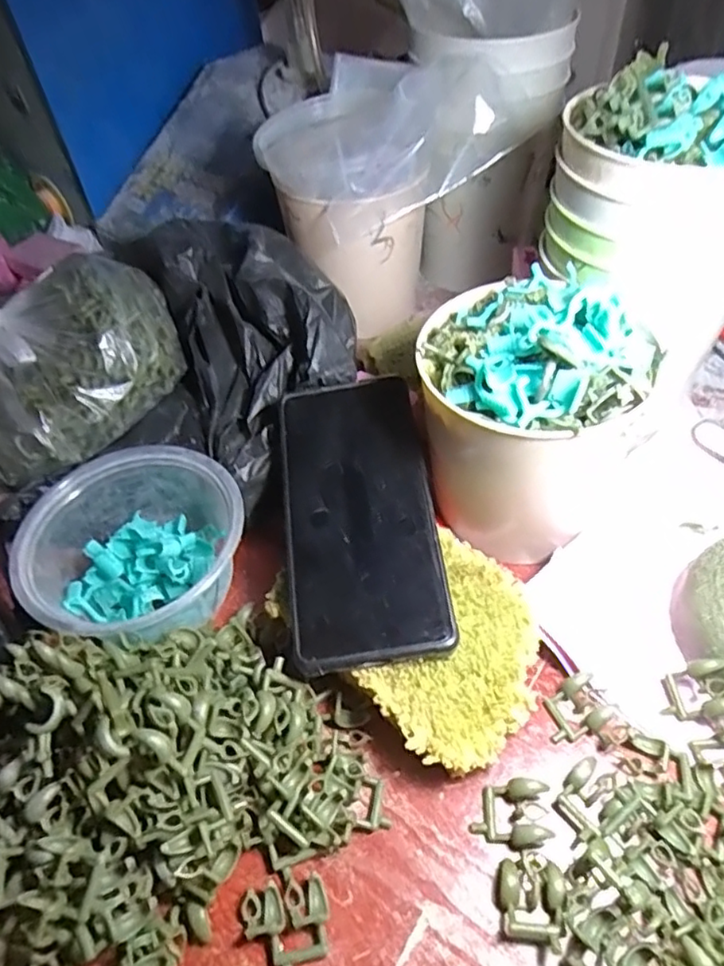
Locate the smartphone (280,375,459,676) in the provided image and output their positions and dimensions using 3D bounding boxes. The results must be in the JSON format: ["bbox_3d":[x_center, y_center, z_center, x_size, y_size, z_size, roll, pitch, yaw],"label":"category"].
[{"bbox_3d":[-0.002,0.012,0.321,0.075,0.006,0.162,-9,59,2],"label":"smartphone"}]

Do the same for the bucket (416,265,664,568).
[{"bbox_3d":[0.086,-0.030,0.326,0.105,0.146,0.099,-3,49,4],"label":"bucket"}]

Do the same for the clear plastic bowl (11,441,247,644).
[{"bbox_3d":[-0.118,0.039,0.336,0.109,0.049,0.113,-3,49,4],"label":"clear plastic bowl"}]

